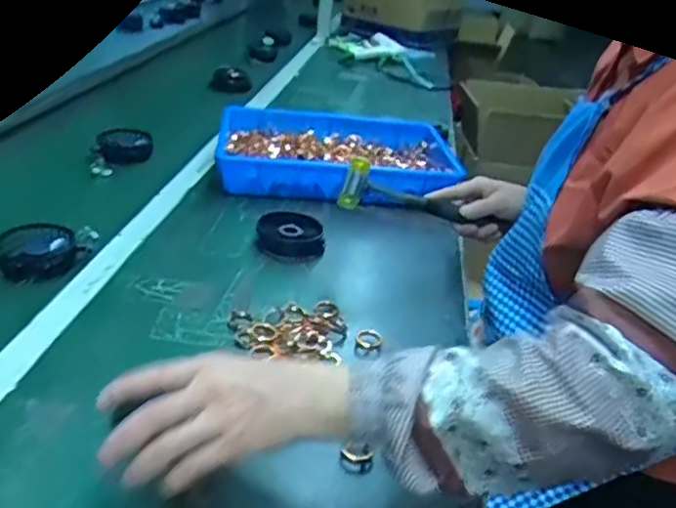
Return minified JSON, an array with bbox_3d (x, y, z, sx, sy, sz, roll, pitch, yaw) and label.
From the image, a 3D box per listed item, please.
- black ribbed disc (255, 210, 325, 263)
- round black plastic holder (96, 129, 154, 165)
[{"bbox_3d":[-0.059,-0.023,0.789,0.083,0.027,0.088,5,29,-3],"label":"black ribbed disc"},{"bbox_3d":[-0.354,-0.181,1.053,0.087,0.031,0.100,-3,30,-16],"label":"round black plastic holder"}]

